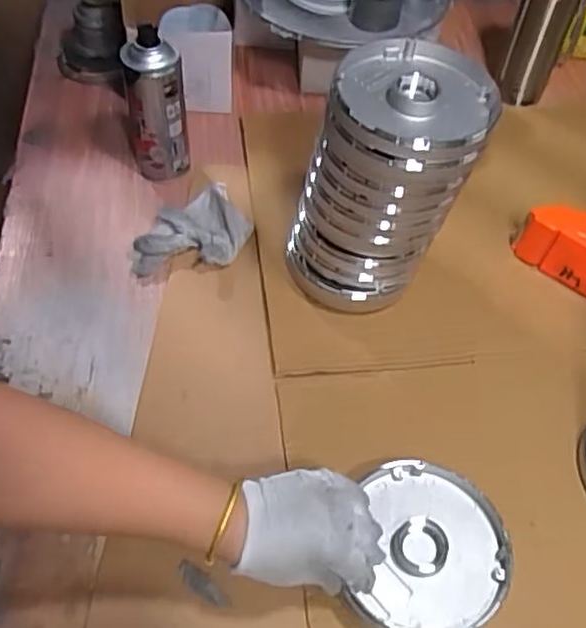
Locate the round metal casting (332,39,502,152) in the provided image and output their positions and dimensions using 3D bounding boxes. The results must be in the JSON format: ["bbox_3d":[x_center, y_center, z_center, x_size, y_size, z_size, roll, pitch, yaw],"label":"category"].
[{"bbox_3d":[0.103,-0.180,0.550,0.132,0.022,0.136,2,54,-2],"label":"round metal casting"}]

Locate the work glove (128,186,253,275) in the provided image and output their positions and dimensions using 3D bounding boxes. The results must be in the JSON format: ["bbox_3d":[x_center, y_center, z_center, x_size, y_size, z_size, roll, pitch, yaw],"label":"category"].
[{"bbox_3d":[-0.115,-0.086,0.734,0.136,0.034,0.095,-22,57,-17],"label":"work glove"}]

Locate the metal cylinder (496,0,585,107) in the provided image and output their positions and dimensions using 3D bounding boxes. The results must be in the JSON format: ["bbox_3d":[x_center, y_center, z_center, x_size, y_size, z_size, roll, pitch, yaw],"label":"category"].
[{"bbox_3d":[0.321,-0.371,0.849,0.074,0.196,0.057,8,54,4],"label":"metal cylinder"}]

